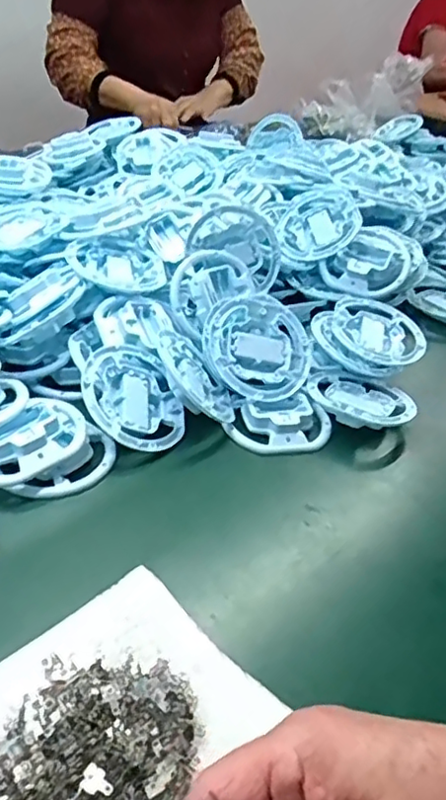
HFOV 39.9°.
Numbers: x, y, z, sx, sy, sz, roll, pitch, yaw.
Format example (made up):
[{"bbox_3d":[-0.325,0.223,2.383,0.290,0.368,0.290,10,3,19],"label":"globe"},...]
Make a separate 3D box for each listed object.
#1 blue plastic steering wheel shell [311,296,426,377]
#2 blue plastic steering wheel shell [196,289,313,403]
[{"bbox_3d":[0.154,-0.069,0.647,0.109,0.015,0.099,33,51,18],"label":"blue plastic steering wheel shell"},{"bbox_3d":[0.032,-0.051,0.595,0.101,0.020,0.108,6,73,-20],"label":"blue plastic steering wheel shell"}]

